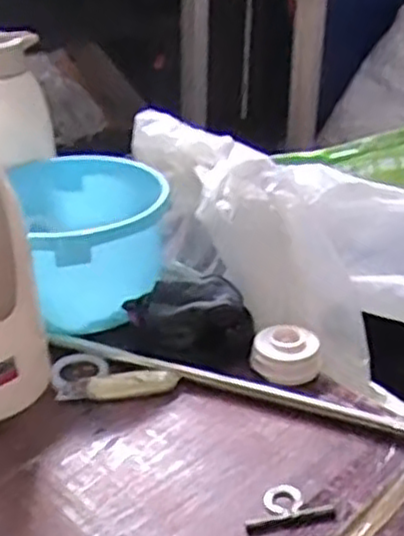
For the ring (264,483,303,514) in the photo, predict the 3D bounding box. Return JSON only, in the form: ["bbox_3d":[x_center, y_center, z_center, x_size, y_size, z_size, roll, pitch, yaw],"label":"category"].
[{"bbox_3d":[0.064,0.183,0.586,0.029,0.006,0.034,7,31,14],"label":"ring"}]

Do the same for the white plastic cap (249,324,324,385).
[{"bbox_3d":[0.083,0.083,0.723,0.060,0.034,0.060,-1,30,0],"label":"white plastic cap"}]

